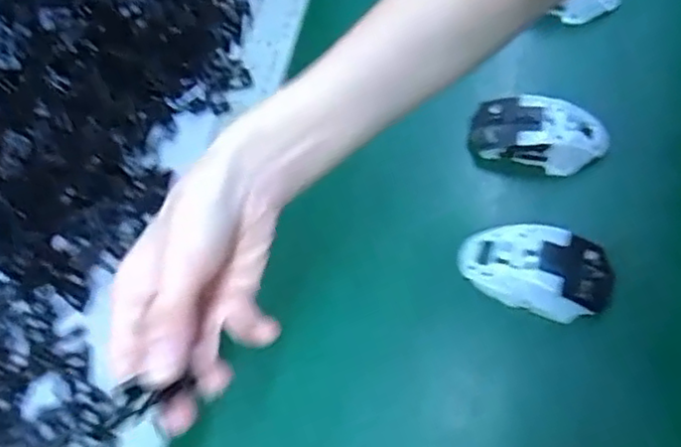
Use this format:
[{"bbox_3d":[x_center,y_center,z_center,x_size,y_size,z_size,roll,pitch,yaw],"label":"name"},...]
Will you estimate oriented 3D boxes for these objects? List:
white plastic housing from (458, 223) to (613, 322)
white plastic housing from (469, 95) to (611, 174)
[{"bbox_3d":[0.156,0.035,0.526,0.116,0.034,0.063,12,67,13],"label":"white plastic housing"},{"bbox_3d":[0.173,-0.080,0.580,0.113,0.034,0.052,10,66,12],"label":"white plastic housing"}]

